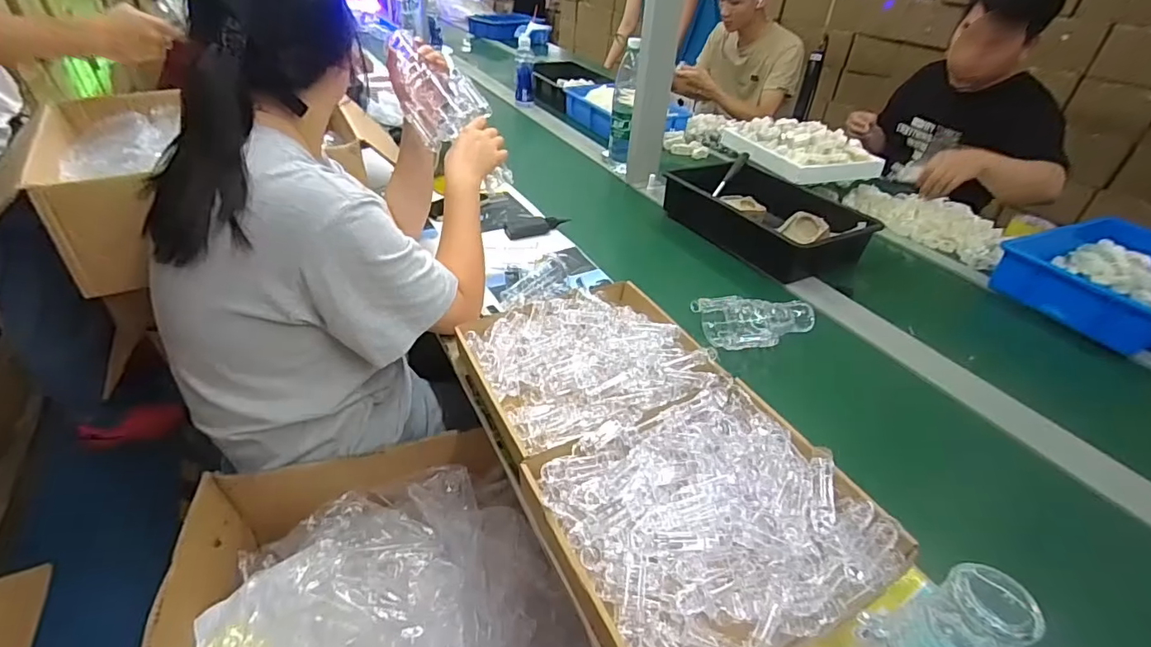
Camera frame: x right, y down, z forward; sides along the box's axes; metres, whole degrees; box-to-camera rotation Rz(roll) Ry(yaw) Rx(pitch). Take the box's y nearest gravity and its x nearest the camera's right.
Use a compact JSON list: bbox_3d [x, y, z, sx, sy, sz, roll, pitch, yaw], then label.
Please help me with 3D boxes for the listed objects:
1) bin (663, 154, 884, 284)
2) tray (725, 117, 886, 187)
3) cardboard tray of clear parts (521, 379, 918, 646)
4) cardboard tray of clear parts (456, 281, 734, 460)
[{"bbox_3d":[0.415,-0.248,1.149,0.272,0.093,0.425,-17,42,-25],"label":"bin"},{"bbox_3d":[0.566,-0.461,1.336,0.257,0.093,0.350,-8,39,-14],"label":"tray"},{"bbox_3d":[0.138,0.201,0.537,0.310,0.077,0.269,-14,41,-22],"label":"cardboard tray of clear parts"},{"bbox_3d":[0.015,0.045,0.733,0.306,0.061,0.304,-14,41,-21],"label":"cardboard tray of clear parts"}]

